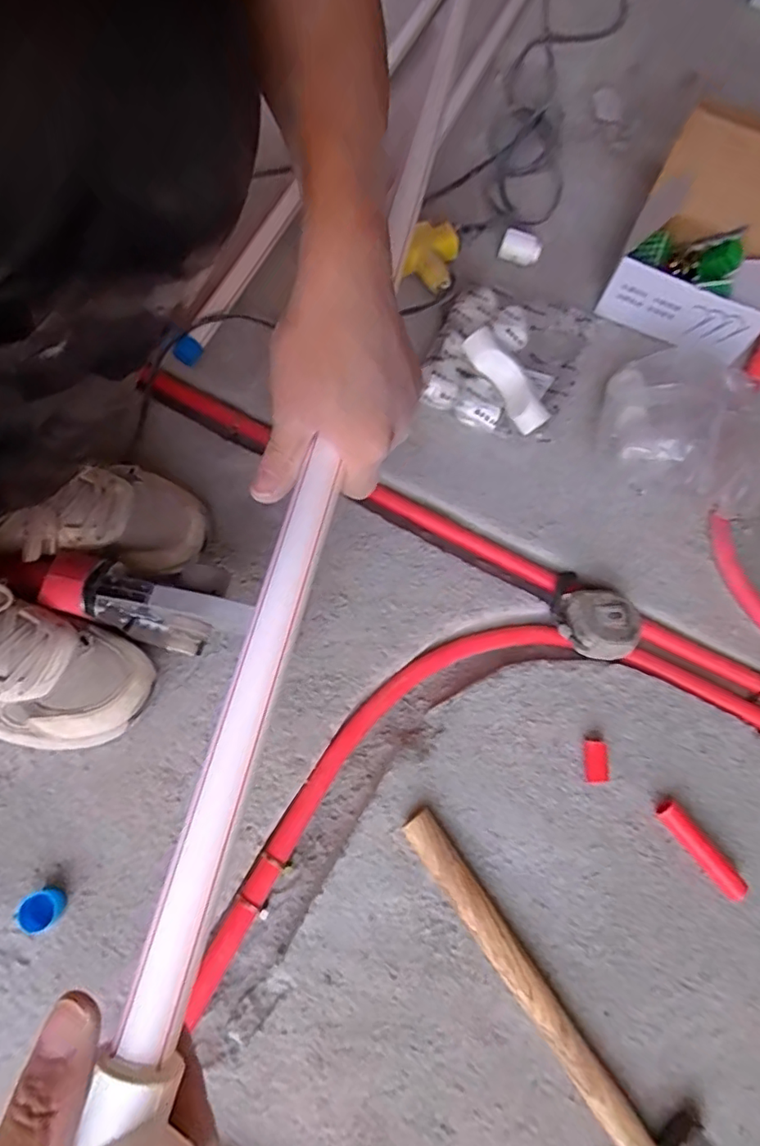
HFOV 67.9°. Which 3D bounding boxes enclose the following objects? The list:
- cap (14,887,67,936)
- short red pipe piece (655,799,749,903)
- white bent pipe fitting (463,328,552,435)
[{"bbox_3d":[-0.273,0.270,0.454,0.032,0.014,0.032,1,69,-3],"label":"cap"},{"bbox_3d":[0.282,0.241,0.492,0.022,0.020,0.089,-35,75,-15],"label":"short red pipe piece"},{"bbox_3d":[0.140,-0.213,0.625,0.036,0.027,0.123,-36,91,-14],"label":"white bent pipe fitting"}]

